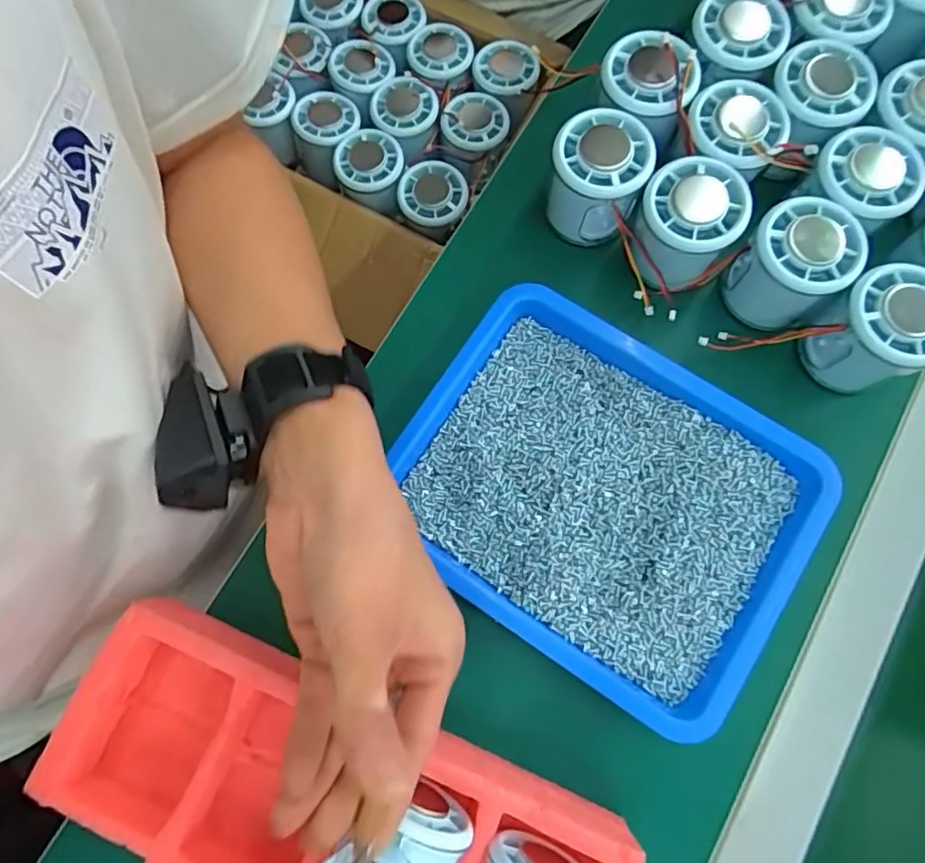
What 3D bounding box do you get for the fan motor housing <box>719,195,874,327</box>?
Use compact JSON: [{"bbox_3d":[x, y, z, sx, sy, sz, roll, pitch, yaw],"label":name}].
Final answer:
[{"bbox_3d":[0.189,-0.096,0.335,0.049,0.057,0.054,-44,81,-9],"label":"fan motor housing"}]

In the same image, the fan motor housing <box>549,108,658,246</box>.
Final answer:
[{"bbox_3d":[0.080,-0.150,0.350,0.054,0.056,0.053,28,78,6],"label":"fan motor housing"}]

